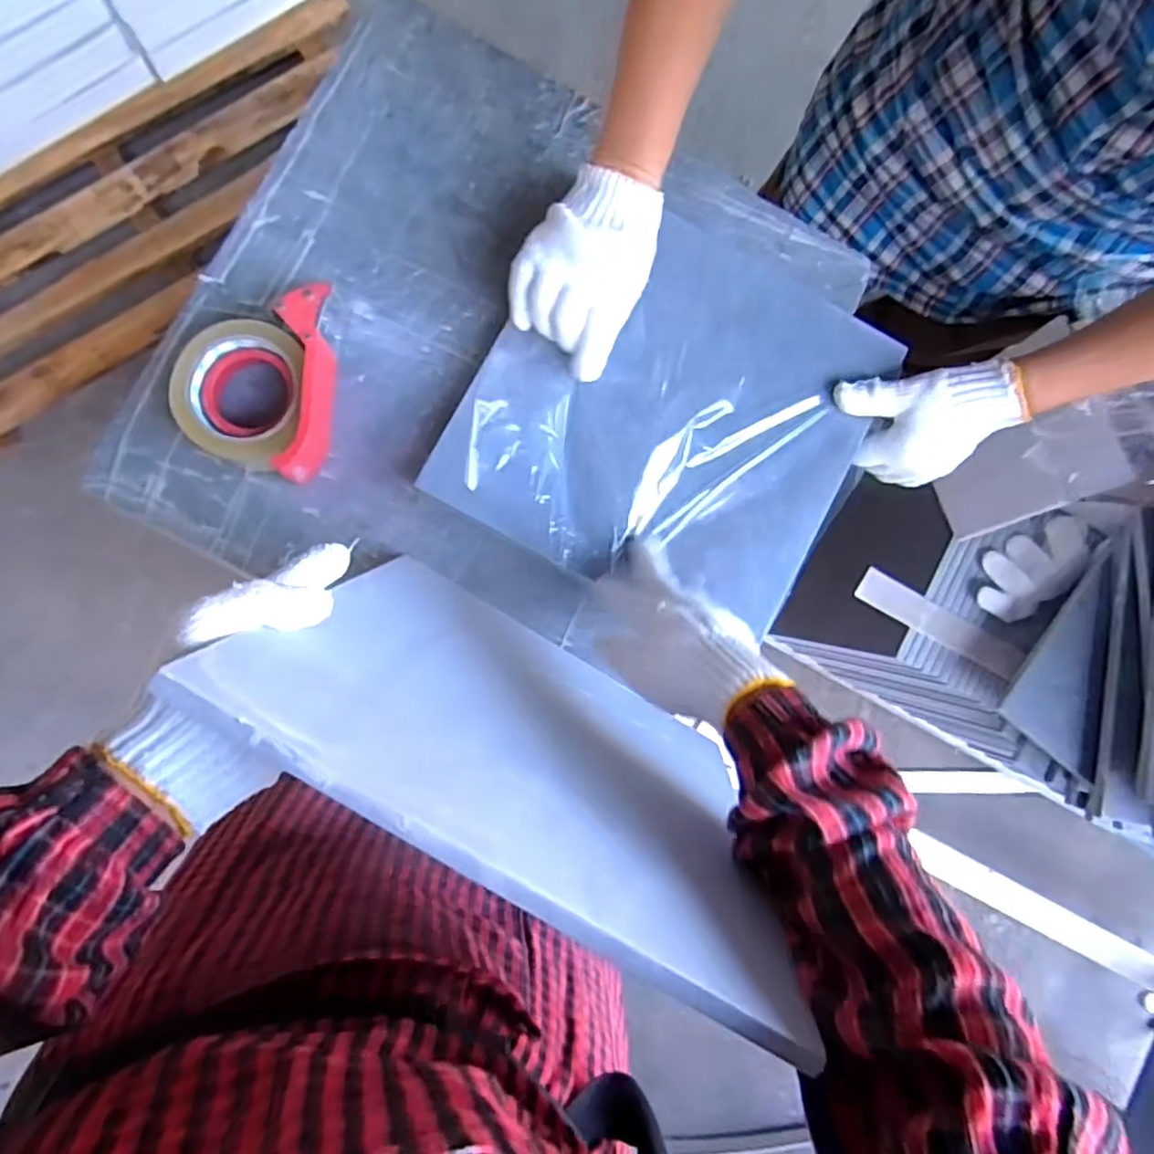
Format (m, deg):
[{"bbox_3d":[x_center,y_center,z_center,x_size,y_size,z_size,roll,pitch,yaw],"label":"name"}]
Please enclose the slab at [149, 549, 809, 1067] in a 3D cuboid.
[{"bbox_3d":[-0.024,0.088,0.400,0.288,0.286,0.015,32,100,-2],"label":"slab"}]

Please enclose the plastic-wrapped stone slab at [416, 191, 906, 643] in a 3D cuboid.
[{"bbox_3d":[0.090,-0.147,0.555,0.298,0.033,0.330,29,81,-4],"label":"plastic-wrapped stone slab"}]

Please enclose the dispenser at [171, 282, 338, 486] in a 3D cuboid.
[{"bbox_3d":[-0.247,-0.154,0.526,0.109,0.059,0.144,11,85,-4],"label":"dispenser"}]

